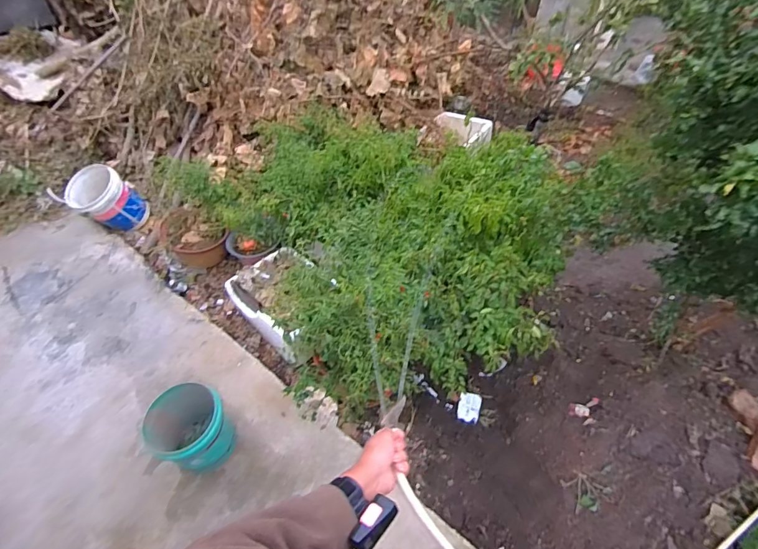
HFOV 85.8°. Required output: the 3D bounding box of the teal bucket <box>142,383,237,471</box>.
[{"bbox_3d":[-0.694,0.559,1.495,0.269,0.254,0.255,-2,48,2],"label":"teal bucket"}]

